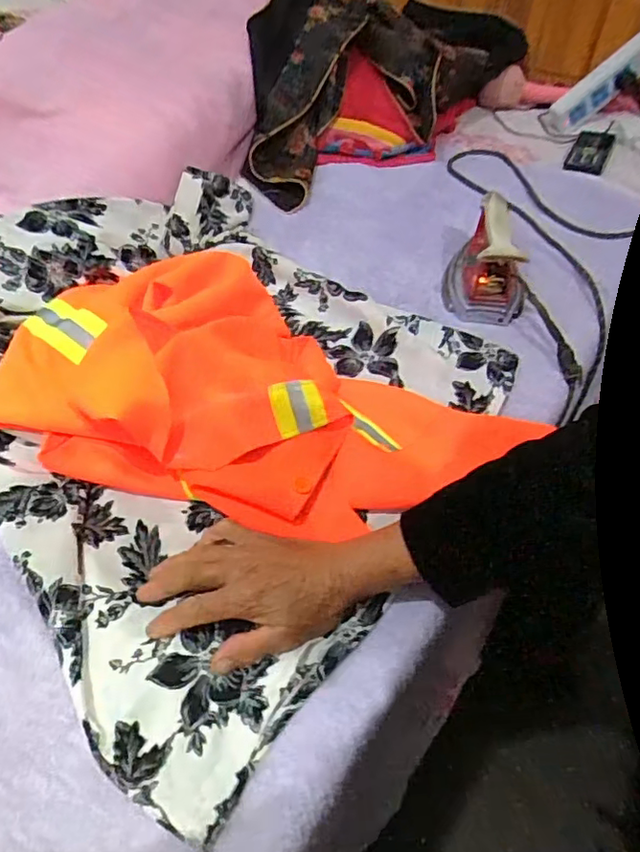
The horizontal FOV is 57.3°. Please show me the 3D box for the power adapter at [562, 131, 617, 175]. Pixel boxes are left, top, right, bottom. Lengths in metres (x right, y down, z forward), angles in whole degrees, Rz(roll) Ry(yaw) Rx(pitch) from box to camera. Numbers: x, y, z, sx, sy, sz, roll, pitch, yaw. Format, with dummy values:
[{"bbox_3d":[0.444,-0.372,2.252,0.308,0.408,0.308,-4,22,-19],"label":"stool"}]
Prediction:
[{"bbox_3d":[0.426,-0.431,0.924,0.060,0.025,0.130,20,51,17],"label":"power adapter"}]

